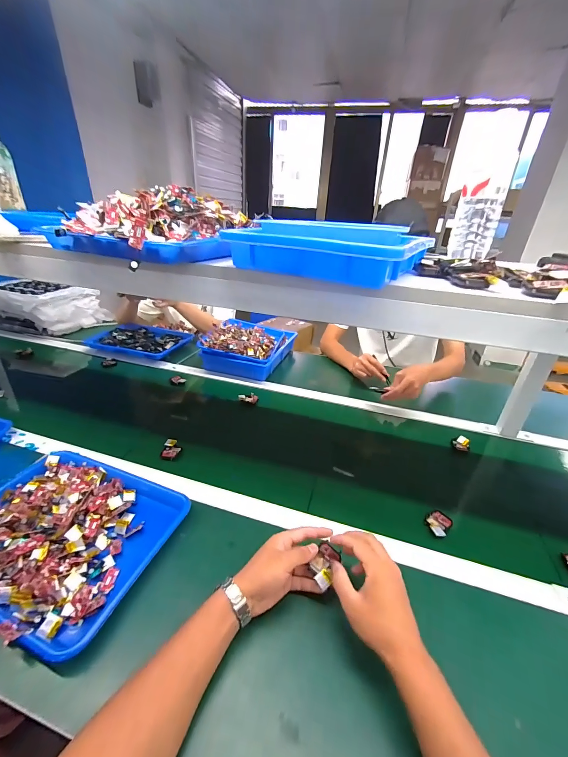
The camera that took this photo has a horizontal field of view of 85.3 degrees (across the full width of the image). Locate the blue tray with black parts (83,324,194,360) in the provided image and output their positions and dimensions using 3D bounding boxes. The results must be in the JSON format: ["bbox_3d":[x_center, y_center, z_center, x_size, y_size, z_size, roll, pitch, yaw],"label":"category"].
[{"bbox_3d":[-0.513,-0.149,1.124,0.318,0.035,0.232,9,29,11],"label":"blue tray with black parts"}]

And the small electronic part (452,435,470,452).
[{"bbox_3d":[0.441,0.162,0.767,0.038,0.026,0.031,17,31,23],"label":"small electronic part"}]

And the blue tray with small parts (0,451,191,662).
[{"bbox_3d":[-0.355,0.240,0.499,0.331,0.046,0.258,13,30,17],"label":"blue tray with small parts"}]

